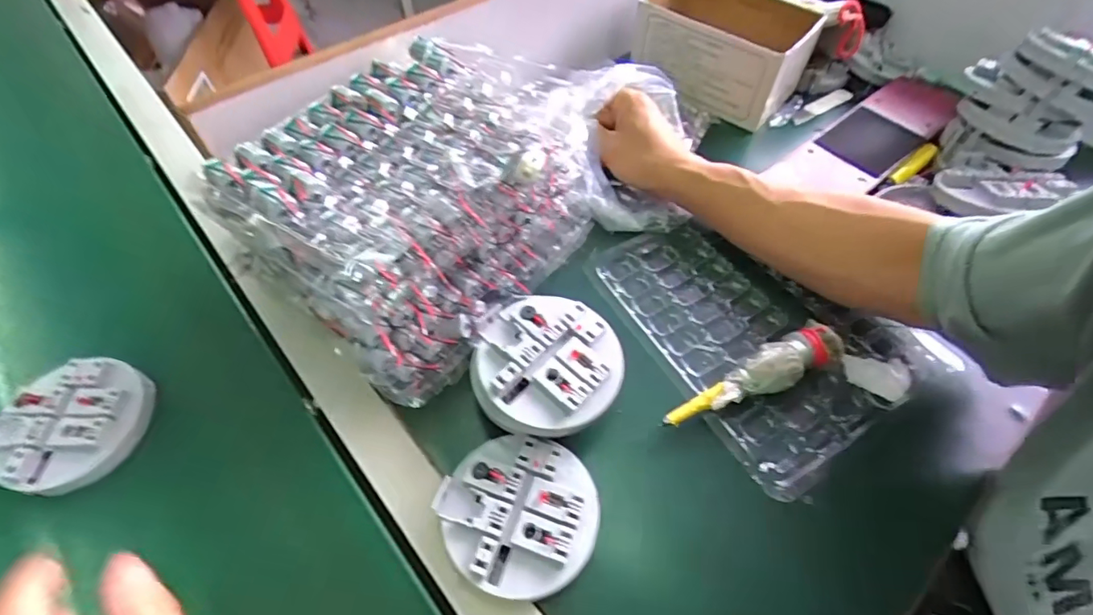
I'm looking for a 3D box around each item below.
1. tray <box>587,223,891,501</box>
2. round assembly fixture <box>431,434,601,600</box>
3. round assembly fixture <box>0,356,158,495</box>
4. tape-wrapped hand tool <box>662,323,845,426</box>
[{"bbox_3d":[0.167,0.010,0.438,0.169,0.014,0.247,-29,60,-18],"label":"tray"},{"bbox_3d":[-0.019,0.139,0.342,0.102,0.025,0.097,0,56,0],"label":"round assembly fixture"},{"bbox_3d":[-0.362,0.087,0.387,0.092,0.027,0.100,0,57,-1],"label":"round assembly fixture"},{"bbox_3d":[0.156,0.055,0.386,0.144,0.035,0.033,-20,58,-13],"label":"tape-wrapped hand tool"}]

